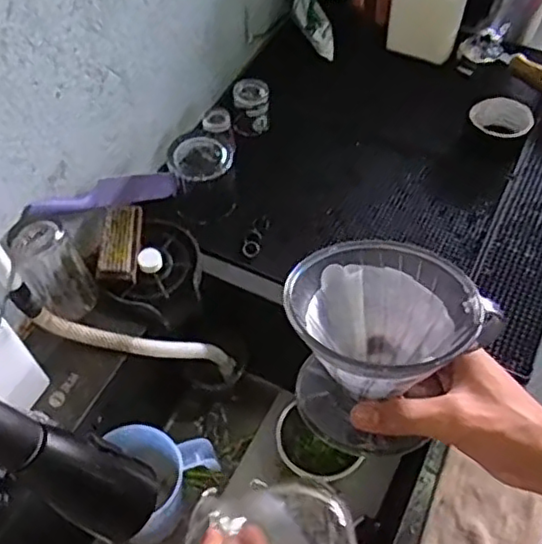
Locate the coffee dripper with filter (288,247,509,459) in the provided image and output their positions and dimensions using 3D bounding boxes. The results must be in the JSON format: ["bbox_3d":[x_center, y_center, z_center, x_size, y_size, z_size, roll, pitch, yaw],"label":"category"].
[{"bbox_3d":[0.065,0.042,0.411,0.111,0.092,0.112,1,57,-2],"label":"coffee dripper with filter"}]

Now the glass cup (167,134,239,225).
[{"bbox_3d":[-0.087,-0.126,0.831,0.082,0.079,0.085,-3,55,-2],"label":"glass cup"}]

